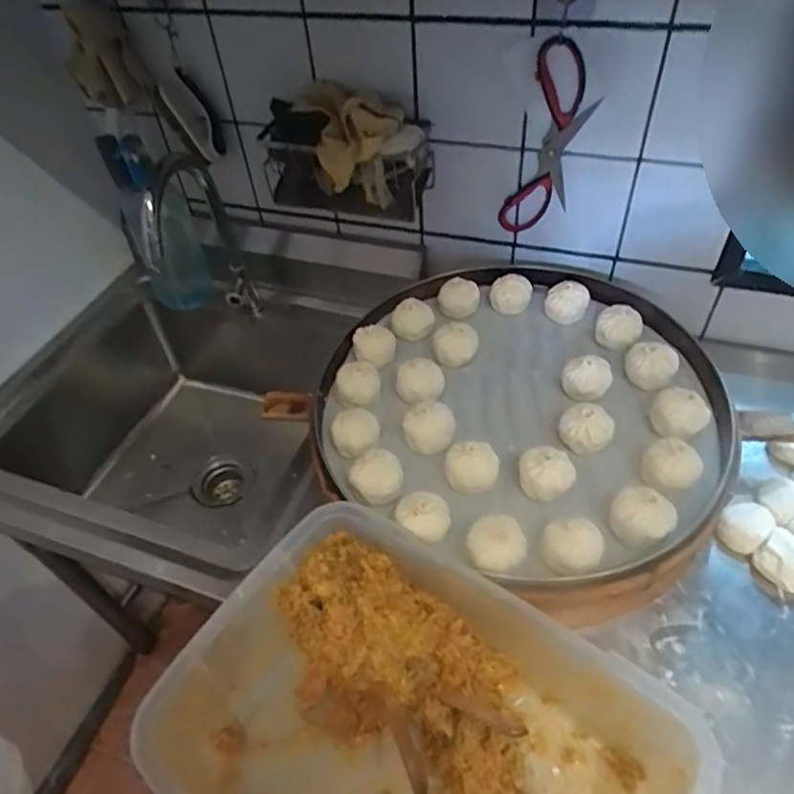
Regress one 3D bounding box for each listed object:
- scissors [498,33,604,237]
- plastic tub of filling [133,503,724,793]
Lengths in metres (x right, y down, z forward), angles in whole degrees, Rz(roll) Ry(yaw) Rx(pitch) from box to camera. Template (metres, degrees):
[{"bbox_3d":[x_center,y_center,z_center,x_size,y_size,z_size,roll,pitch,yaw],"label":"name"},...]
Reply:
[{"bbox_3d":[0.201,-0.329,0.790,0.085,0.277,0.023,17,56,9],"label":"scissors"},{"bbox_3d":[0.020,0.308,0.513,0.421,0.135,0.284,27,56,27],"label":"plastic tub of filling"}]

